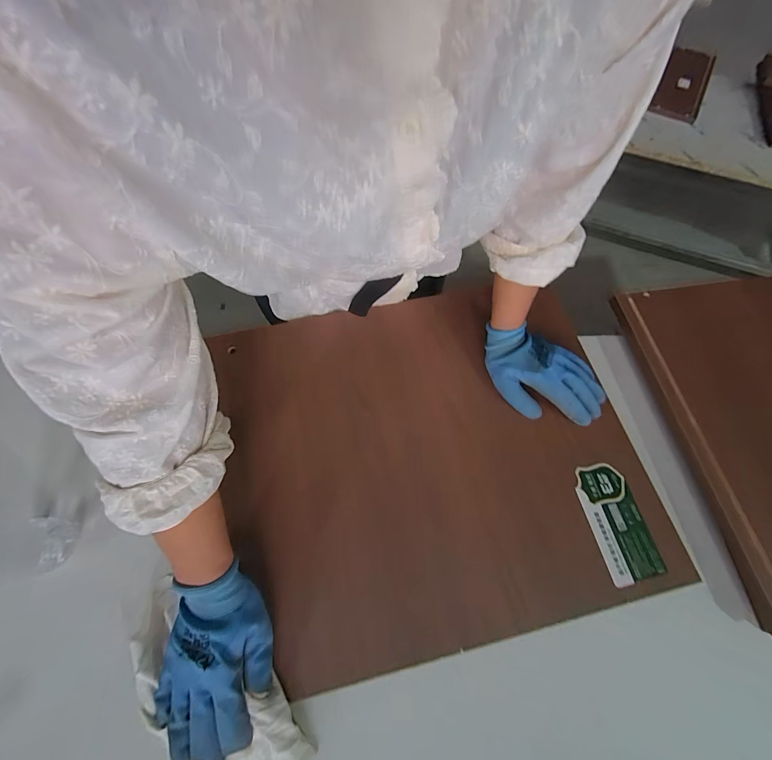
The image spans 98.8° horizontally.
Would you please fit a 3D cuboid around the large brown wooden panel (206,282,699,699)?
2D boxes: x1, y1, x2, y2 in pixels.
[{"bbox_3d":[0.057,0.085,0.455,0.521,0.030,0.459,-12,68,-4],"label":"large brown wooden panel"}]

